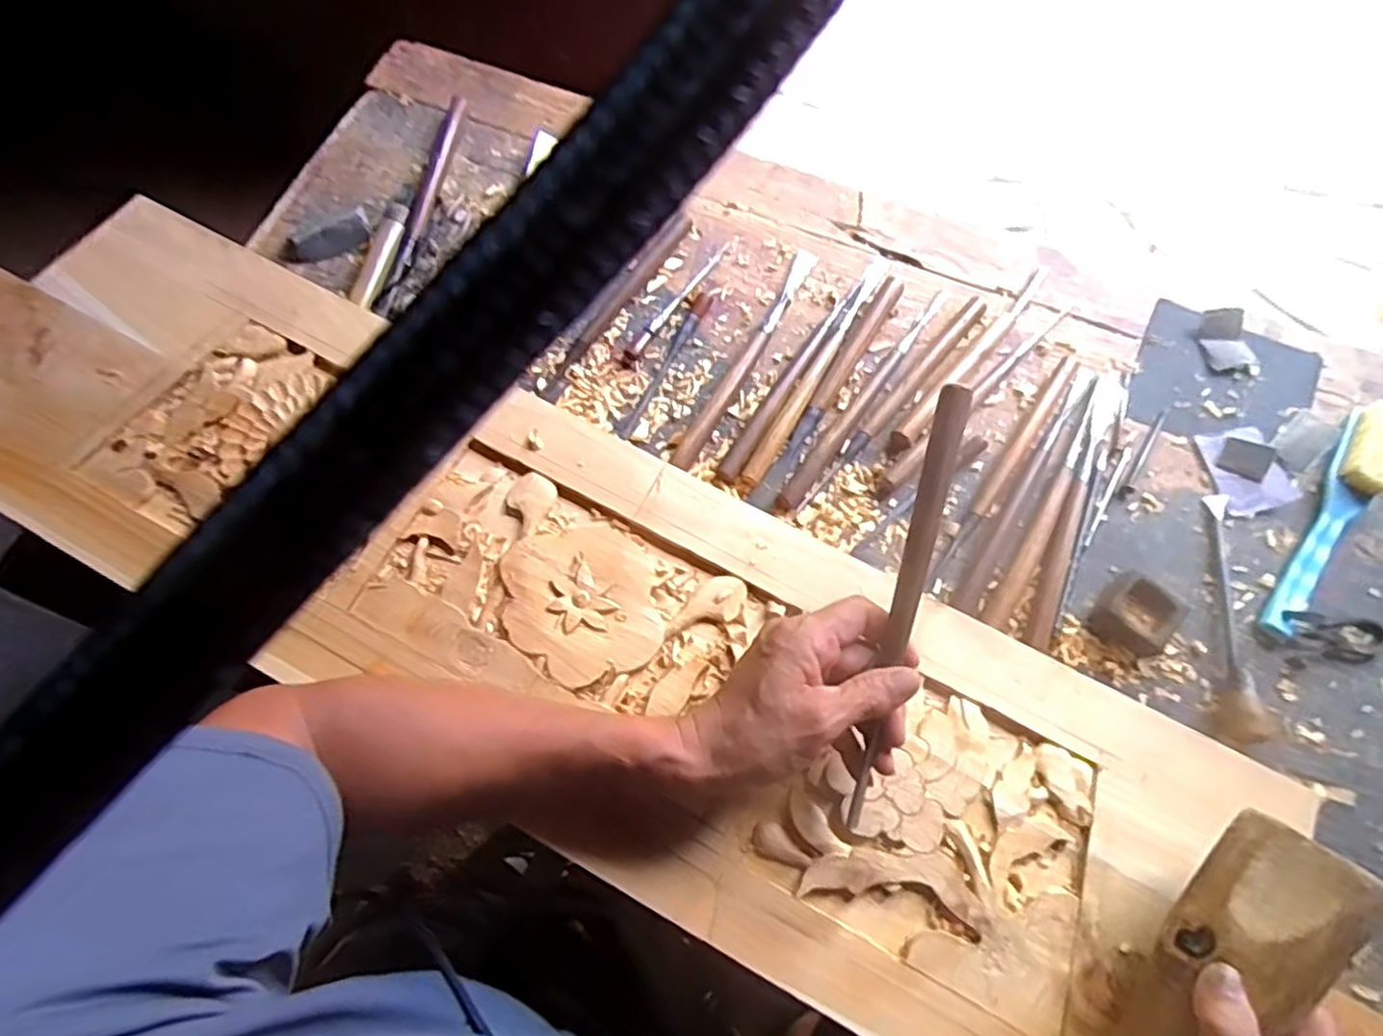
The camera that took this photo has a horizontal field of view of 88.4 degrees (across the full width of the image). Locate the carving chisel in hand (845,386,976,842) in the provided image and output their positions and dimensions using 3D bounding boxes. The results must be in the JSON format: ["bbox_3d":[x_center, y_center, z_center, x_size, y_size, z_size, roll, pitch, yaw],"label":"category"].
[{"bbox_3d":[0.123,0.053,0.410,0.015,0.010,0.258,13,94,4],"label":"carving chisel in hand"}]

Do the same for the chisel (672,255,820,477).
[{"bbox_3d":[0.048,-0.140,0.602,0.017,0.018,0.245,27,72,9],"label":"chisel"}]

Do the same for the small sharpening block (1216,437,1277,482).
[{"bbox_3d":[0.450,-0.048,0.577,0.038,0.009,0.029,24,71,8],"label":"small sharpening block"}]

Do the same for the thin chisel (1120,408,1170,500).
[{"bbox_3d":[0.372,-0.055,0.584,0.011,0.004,0.095,31,72,11],"label":"thin chisel"}]

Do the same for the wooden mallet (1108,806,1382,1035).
[{"bbox_3d":[0.242,0.279,0.366,0.049,0.047,0.272,35,90,12],"label":"wooden mallet"}]

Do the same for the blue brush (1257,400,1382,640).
[{"bbox_3d":[0.501,-0.005,0.552,0.039,0.035,0.225,38,74,13],"label":"blue brush"}]

